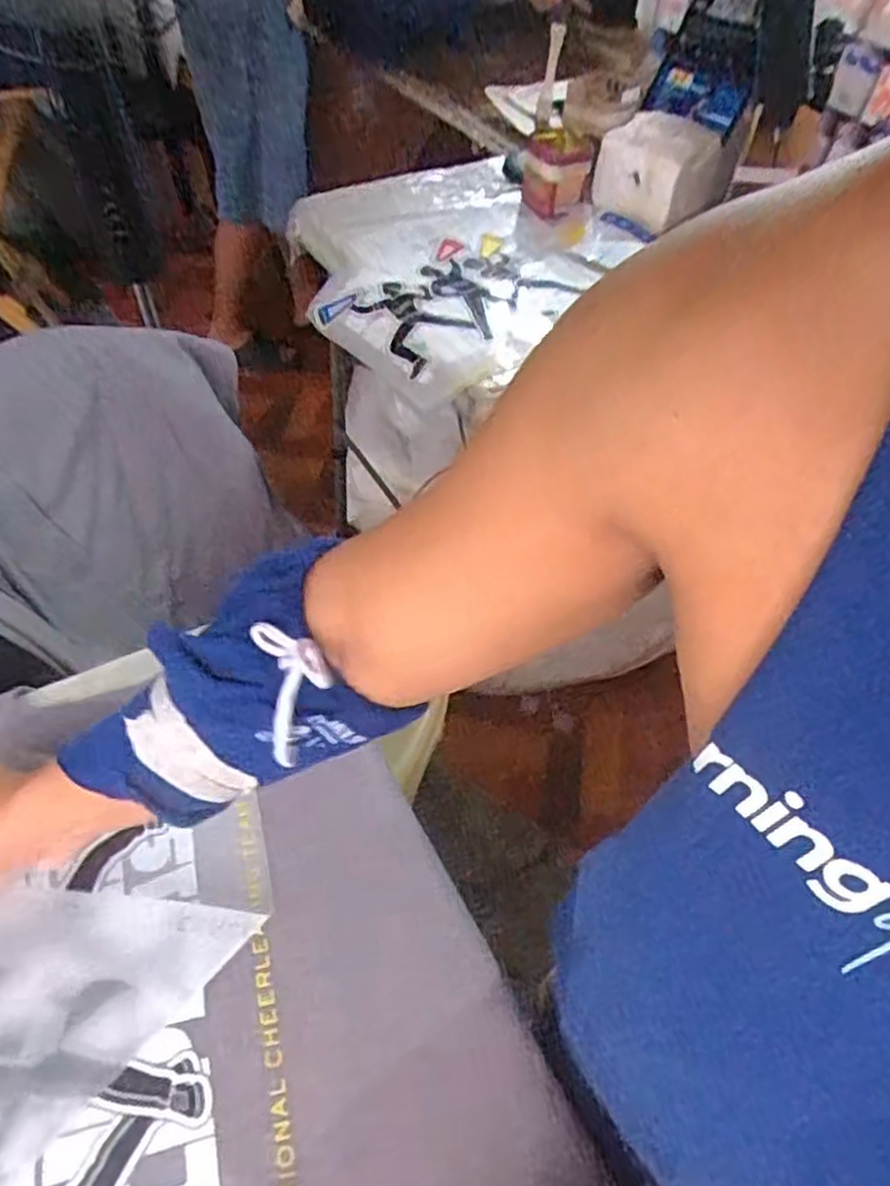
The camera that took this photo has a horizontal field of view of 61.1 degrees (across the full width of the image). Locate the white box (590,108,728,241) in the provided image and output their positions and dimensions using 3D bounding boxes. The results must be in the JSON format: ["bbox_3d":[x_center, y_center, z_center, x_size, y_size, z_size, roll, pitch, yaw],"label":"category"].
[{"bbox_3d":[0.328,-0.663,1.186,0.156,0.117,0.158,37,57,22],"label":"white box"}]

